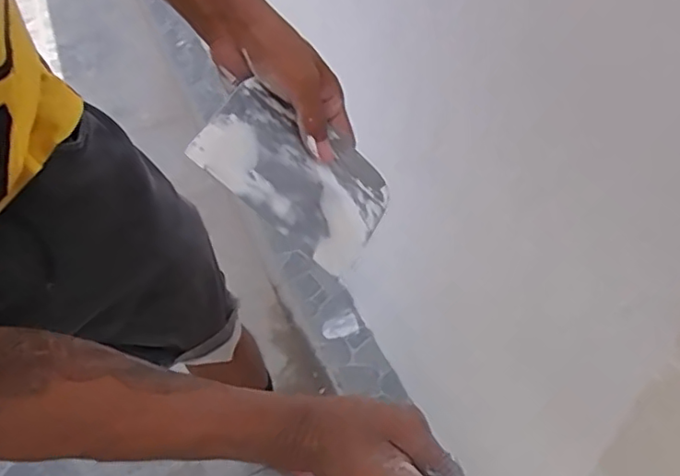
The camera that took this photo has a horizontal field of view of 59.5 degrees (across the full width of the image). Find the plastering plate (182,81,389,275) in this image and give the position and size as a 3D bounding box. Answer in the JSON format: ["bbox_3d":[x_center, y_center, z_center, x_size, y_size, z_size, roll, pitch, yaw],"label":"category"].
[{"bbox_3d":[-0.029,-0.046,0.428,0.140,0.006,0.088,40,63,-15],"label":"plastering plate"}]

